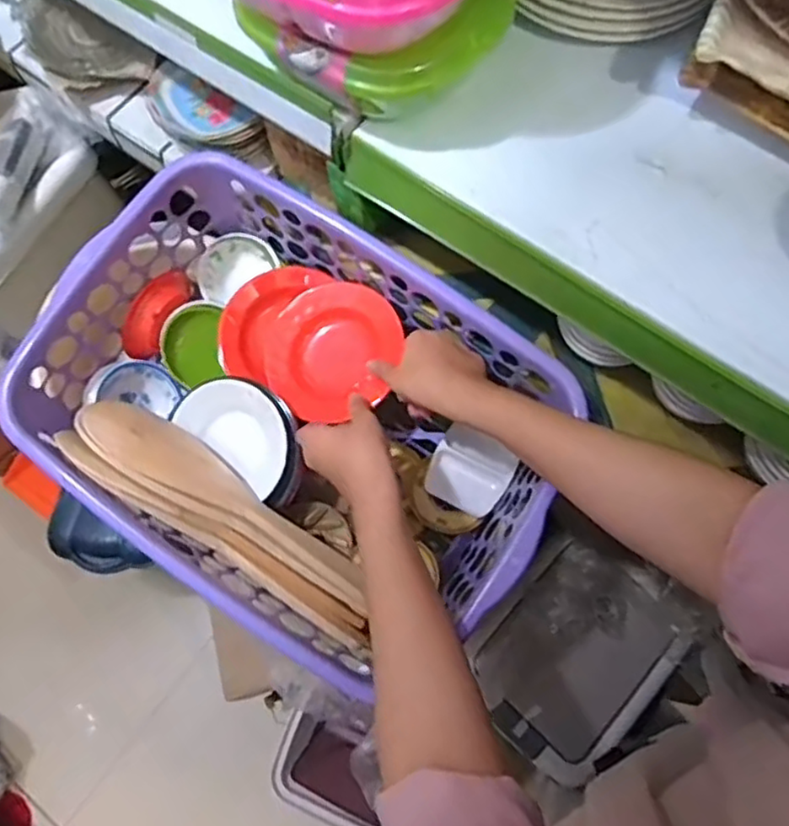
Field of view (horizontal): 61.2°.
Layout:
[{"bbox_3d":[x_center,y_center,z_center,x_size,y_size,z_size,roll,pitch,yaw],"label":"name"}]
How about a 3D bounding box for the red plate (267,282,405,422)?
[{"bbox_3d":[-0.060,-0.062,0.655,0.131,0.012,0.120,0,96,-3],"label":"red plate"}]

